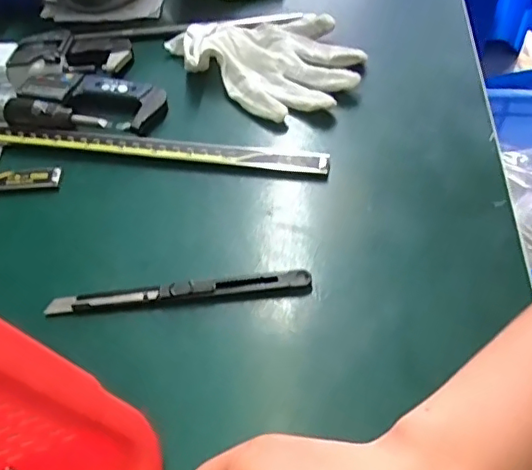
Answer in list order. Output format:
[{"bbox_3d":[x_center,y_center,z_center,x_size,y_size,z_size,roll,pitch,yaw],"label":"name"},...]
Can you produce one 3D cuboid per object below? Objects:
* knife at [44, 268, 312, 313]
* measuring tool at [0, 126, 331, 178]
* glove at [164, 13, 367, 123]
[{"bbox_3d":[-0.050,0.031,0.326,0.148,0.009,0.014,-6,51,0],"label":"knife"},{"bbox_3d":[-0.108,-0.066,0.411,0.306,0.007,0.020,7,63,9],"label":"measuring tool"},{"bbox_3d":[0.001,-0.141,0.440,0.145,0.027,0.103,27,58,24],"label":"glove"}]

